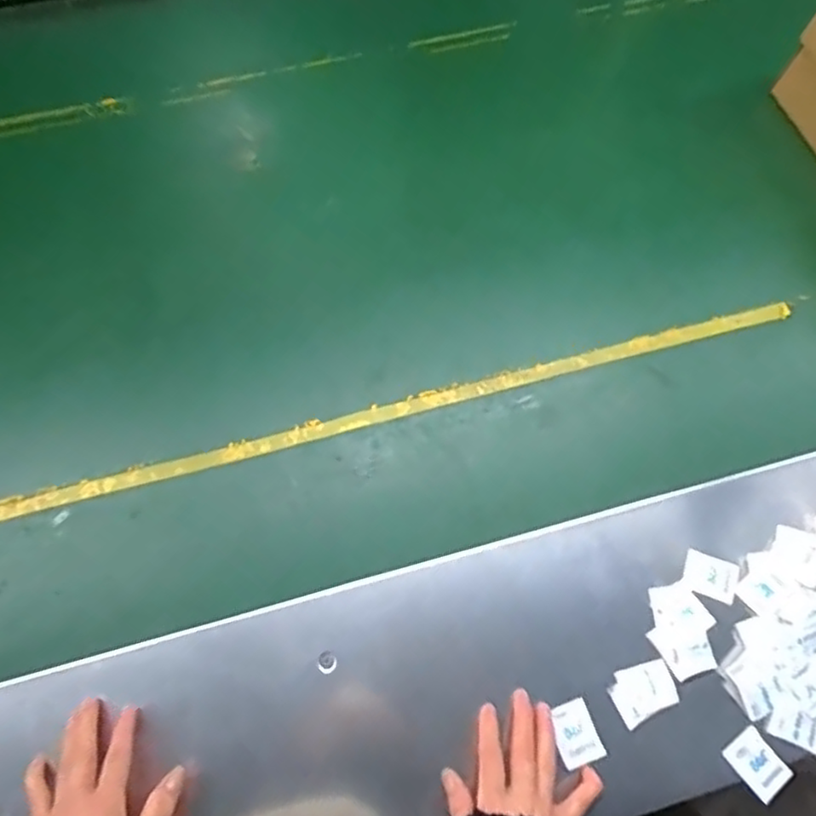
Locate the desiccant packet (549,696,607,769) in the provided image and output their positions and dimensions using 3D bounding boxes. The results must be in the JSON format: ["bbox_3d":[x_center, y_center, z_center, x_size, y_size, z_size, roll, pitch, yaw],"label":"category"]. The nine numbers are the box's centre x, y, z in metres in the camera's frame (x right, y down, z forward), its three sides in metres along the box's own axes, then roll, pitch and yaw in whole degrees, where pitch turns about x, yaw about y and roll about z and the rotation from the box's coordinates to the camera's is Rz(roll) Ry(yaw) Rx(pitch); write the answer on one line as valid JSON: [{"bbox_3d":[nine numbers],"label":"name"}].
[{"bbox_3d":[0.139,0.270,0.546,0.037,0.006,0.047,-19,71,-7],"label":"desiccant packet"}]

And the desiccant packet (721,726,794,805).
[{"bbox_3d":[0.288,0.293,0.541,0.036,0.004,0.048,-37,74,-13],"label":"desiccant packet"}]

